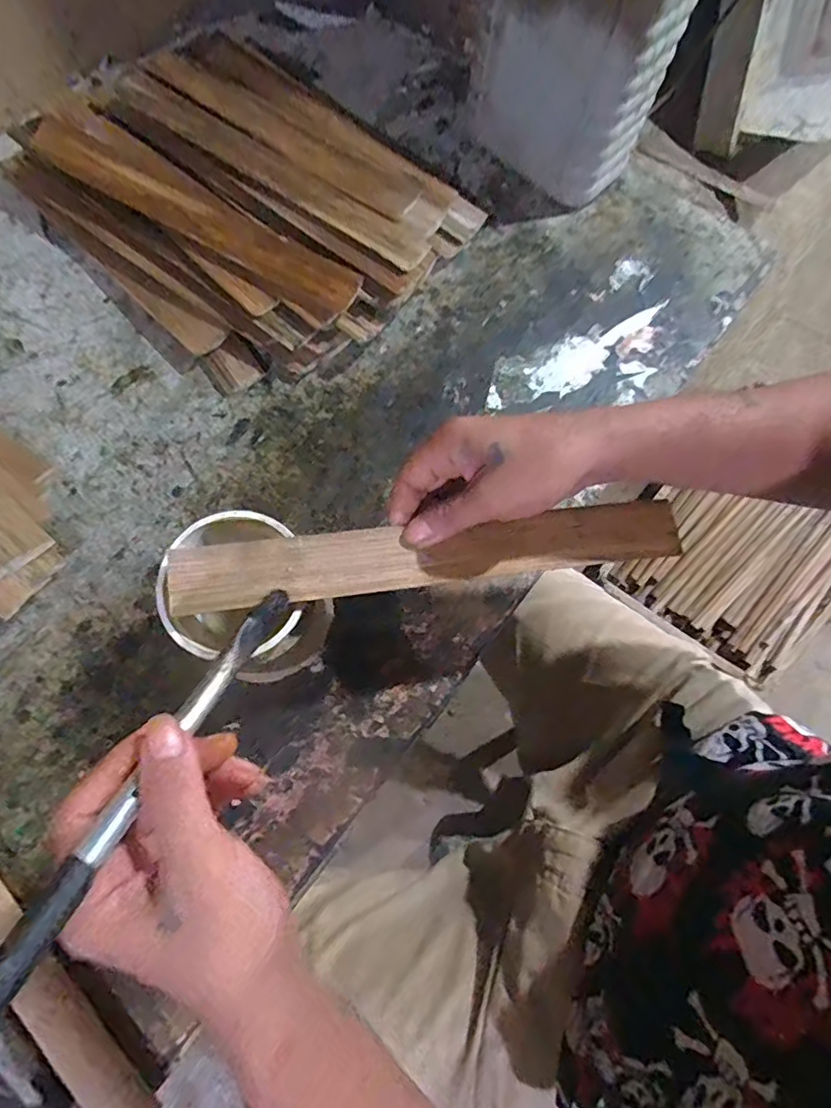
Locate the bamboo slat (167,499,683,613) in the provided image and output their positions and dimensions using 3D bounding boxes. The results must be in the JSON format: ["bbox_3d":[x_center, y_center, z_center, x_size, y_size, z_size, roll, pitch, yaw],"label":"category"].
[{"bbox_3d":[0.015,-0.003,0.367,0.329,0.006,0.039,-6,79,-9],"label":"bamboo slat"}]

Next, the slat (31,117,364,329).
[{"bbox_3d":[-0.210,-0.314,0.526,0.354,0.009,0.050,32,90,7],"label":"slat"}]

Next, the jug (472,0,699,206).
[{"bbox_3d":[0.149,-0.474,0.532,0.097,0.244,0.165,-38,75,-14],"label":"jug"}]

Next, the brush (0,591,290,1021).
[{"bbox_3d":[-0.112,0.090,0.254,0.013,0.008,0.207,22,45,6],"label":"brush"}]

